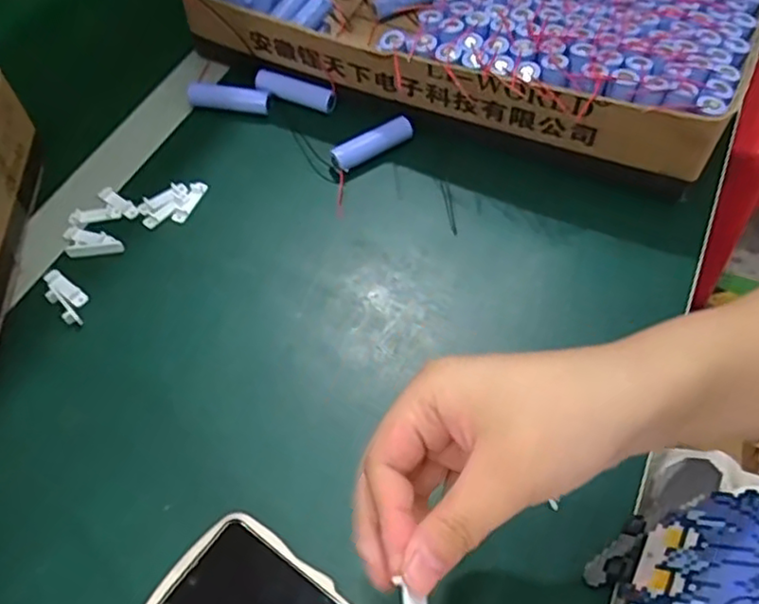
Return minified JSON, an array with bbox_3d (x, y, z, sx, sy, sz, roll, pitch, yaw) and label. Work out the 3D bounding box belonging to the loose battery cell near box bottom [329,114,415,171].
[{"bbox_3d":[-0.004,-0.117,0.495,0.066,0.024,0.020,-33,62,-19],"label":"loose battery cell near box bottom"}]

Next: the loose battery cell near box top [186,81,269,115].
[{"bbox_3d":[-0.119,-0.161,0.524,0.063,0.021,0.017,6,57,5],"label":"loose battery cell near box top"}]

